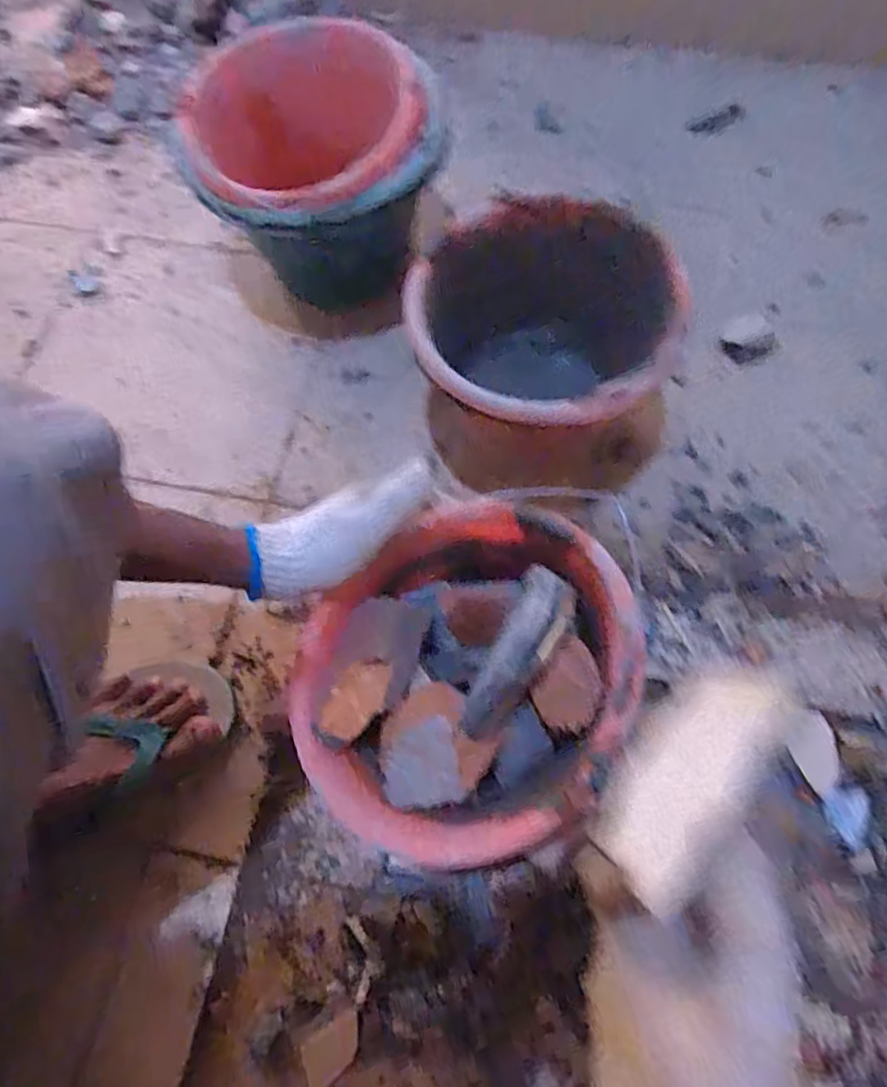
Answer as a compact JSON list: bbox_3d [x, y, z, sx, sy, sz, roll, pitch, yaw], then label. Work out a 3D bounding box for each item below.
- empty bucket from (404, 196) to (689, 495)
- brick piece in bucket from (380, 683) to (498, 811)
[{"bbox_3d":[0.096,-0.184,0.622,0.226,0.184,0.231,0,67,1],"label":"empty bucket"},{"bbox_3d":[-0.009,0.150,0.457,0.075,0.027,0.086,38,73,15],"label":"brick piece in bucket"}]

